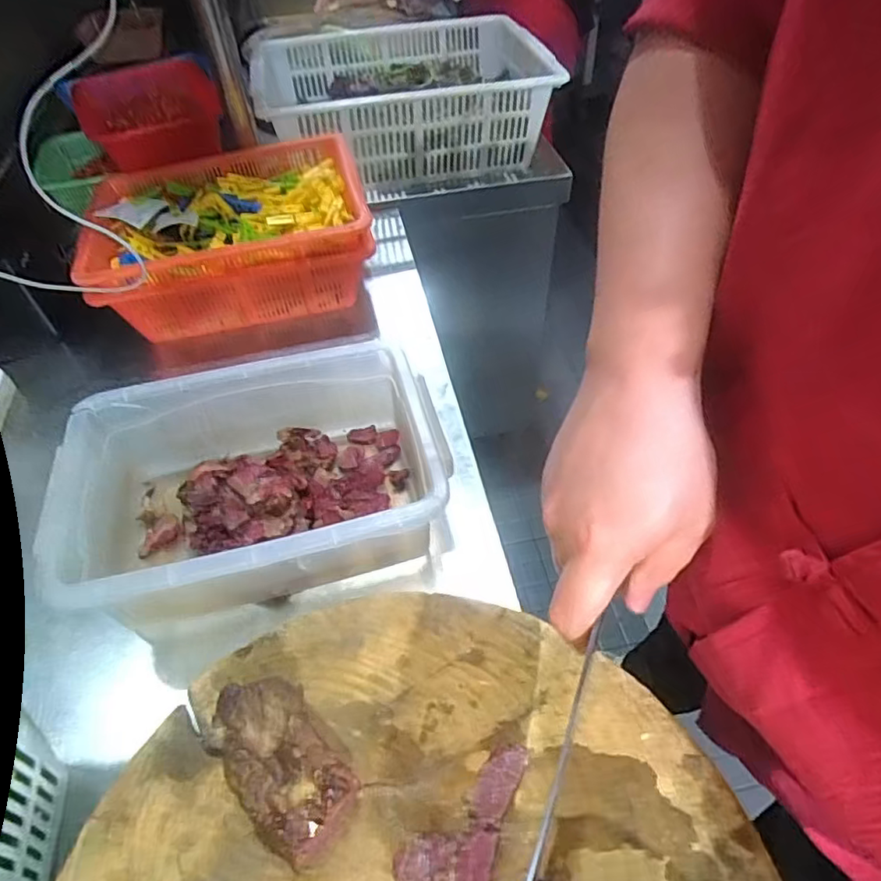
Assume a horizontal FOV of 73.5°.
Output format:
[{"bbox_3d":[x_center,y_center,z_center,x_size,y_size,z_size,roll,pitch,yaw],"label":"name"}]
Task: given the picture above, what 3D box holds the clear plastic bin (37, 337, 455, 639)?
[{"bbox_3d":[-0.163,0.042,0.552,0.319,0.114,0.220,-11,50,-6],"label":"clear plastic bin"}]

